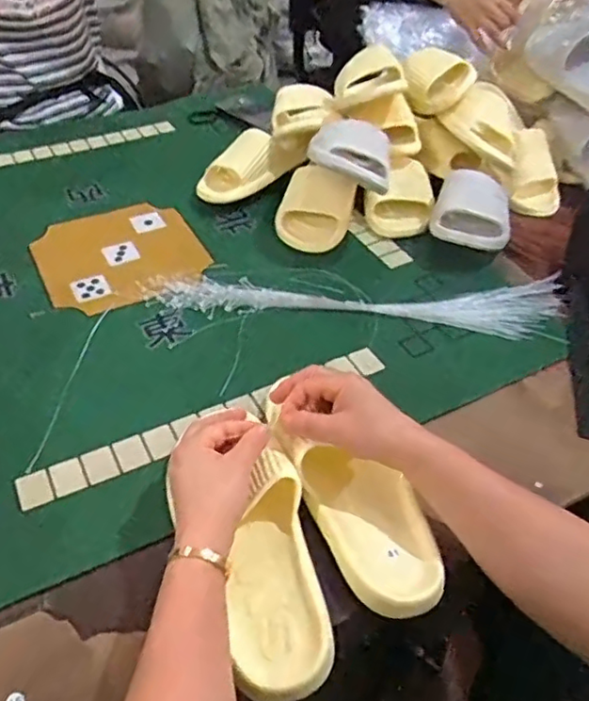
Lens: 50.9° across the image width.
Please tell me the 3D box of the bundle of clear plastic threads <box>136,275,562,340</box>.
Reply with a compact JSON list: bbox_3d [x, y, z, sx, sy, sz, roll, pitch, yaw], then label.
[{"bbox_3d":[0.079,-0.067,0.772,0.524,0.017,0.111,3,45,-2],"label":"bundle of clear plastic threads"}]

